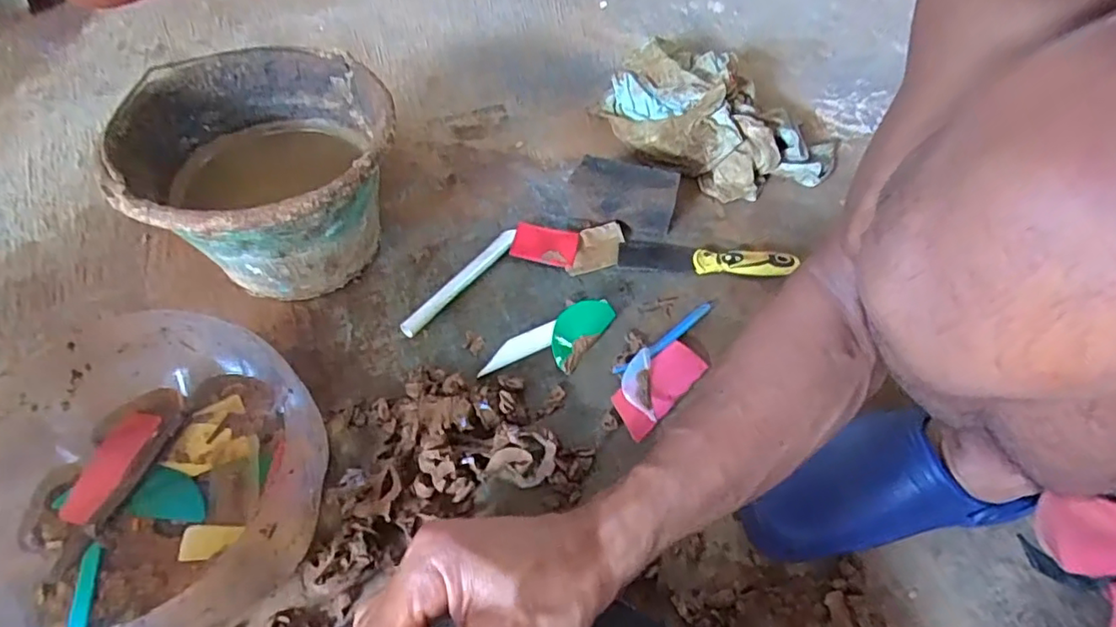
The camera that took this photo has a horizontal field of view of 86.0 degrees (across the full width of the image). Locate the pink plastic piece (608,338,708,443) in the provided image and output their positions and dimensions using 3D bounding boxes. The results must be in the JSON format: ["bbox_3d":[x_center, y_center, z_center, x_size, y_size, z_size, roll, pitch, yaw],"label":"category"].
[{"bbox_3d":[0.098,0.068,0.578,0.044,0.012,0.107,39,61,25],"label":"pink plastic piece"}]

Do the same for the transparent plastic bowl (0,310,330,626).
[{"bbox_3d":[-0.306,0.129,0.463,0.252,0.127,0.234,1,53,-1],"label":"transparent plastic bowl"}]

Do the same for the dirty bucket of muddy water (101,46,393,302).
[{"bbox_3d":[-0.290,-0.127,0.626,0.243,0.181,0.261,0,54,0],"label":"dirty bucket of muddy water"}]

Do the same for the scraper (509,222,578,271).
[{"bbox_3d":[-0.014,-0.079,0.685,0.071,0.017,0.048,12,54,8],"label":"scraper"}]

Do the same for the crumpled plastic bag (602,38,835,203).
[{"bbox_3d":[0.203,-0.257,0.768,0.298,0.079,0.178,33,60,22],"label":"crumpled plastic bag"}]

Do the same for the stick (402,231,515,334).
[{"bbox_3d":[-0.100,-0.035,0.637,0.015,0.016,0.165,32,59,21],"label":"stick"}]

